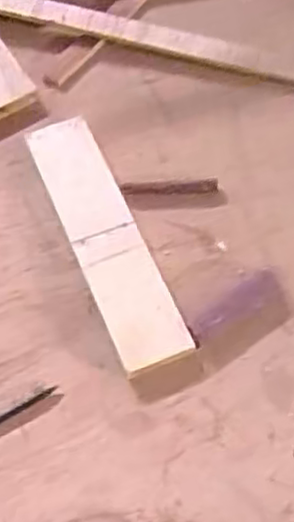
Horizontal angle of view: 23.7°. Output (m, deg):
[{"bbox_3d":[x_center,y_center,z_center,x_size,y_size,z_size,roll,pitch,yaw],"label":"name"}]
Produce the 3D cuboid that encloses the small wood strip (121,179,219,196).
[{"bbox_3d":[0.024,-0.076,0.728,0.099,0.005,0.016,-2,65,1],"label":"small wood strip"}]

